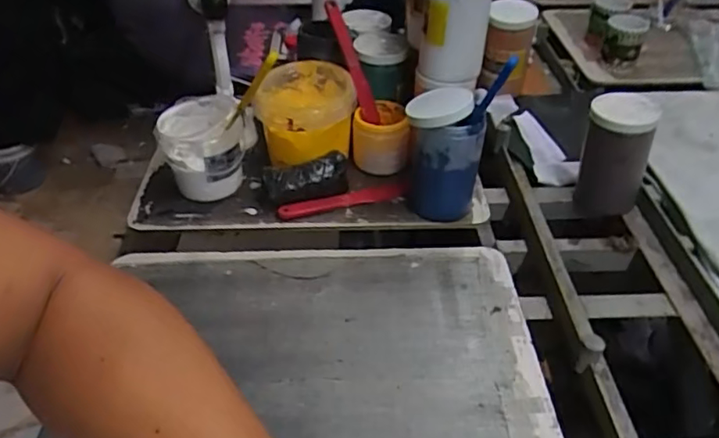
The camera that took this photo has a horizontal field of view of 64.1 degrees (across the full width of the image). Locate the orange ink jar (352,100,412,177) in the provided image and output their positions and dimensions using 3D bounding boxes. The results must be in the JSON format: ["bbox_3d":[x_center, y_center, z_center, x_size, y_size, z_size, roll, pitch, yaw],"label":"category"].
[{"bbox_3d":[0.036,-0.136,0.960,0.093,0.091,0.104,5,41,4],"label":"orange ink jar"}]

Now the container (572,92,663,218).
[{"bbox_3d":[0.398,-0.103,0.892,0.099,0.166,0.099,1,40,-1],"label":"container"}]

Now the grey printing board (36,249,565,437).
[{"bbox_3d":[-0.061,0.181,0.678,0.547,0.015,0.403,0,40,-2],"label":"grey printing board"}]

